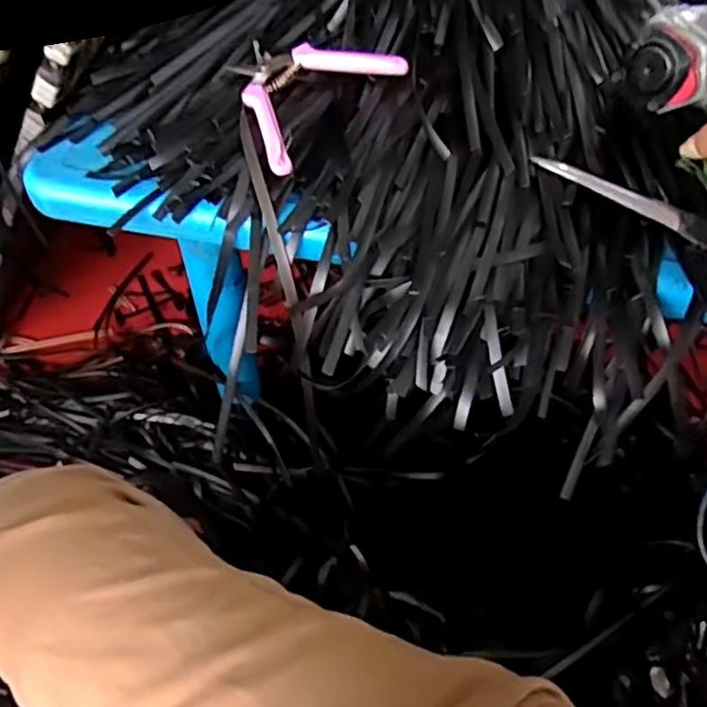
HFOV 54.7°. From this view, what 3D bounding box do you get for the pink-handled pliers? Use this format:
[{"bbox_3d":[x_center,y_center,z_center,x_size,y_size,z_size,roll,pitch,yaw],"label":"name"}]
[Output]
[{"bbox_3d":[-0.051,-0.222,0.564,0.125,0.030,0.143,38,63,19],"label":"pink-handled pliers"}]

